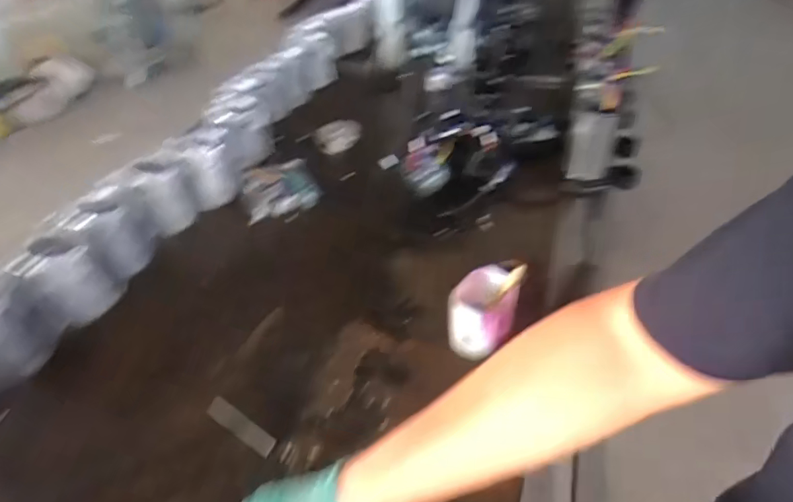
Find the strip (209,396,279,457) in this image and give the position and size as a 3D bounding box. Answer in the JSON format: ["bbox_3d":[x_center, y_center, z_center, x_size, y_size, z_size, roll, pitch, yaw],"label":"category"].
[{"bbox_3d":[-0.215,0.241,0.685,0.120,0.006,0.028,24,47,25],"label":"strip"}]

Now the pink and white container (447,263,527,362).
[{"bbox_3d":[0.130,0.091,0.748,0.092,0.131,0.096,12,41,18],"label":"pink and white container"}]

